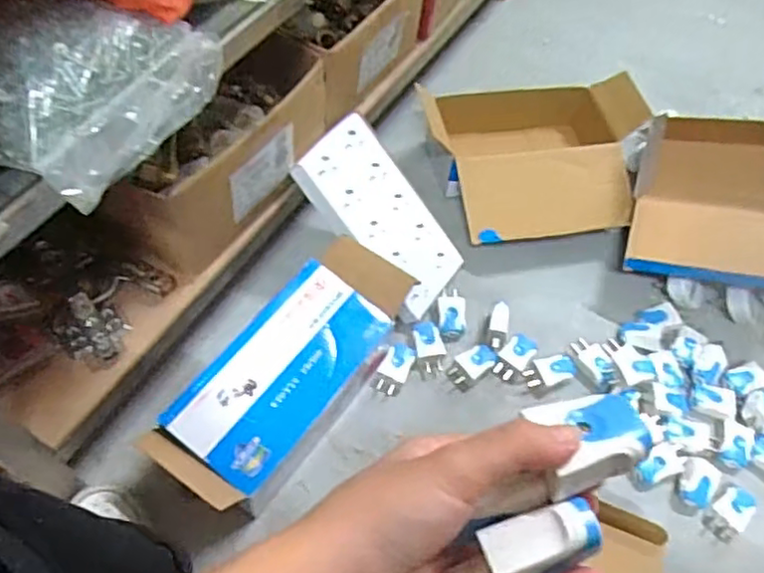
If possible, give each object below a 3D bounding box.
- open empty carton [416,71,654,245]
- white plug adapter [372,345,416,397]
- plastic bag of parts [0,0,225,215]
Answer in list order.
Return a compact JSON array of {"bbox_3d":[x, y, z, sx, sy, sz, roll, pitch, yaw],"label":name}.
[{"bbox_3d":[0.189,-0.164,0.814,0.274,0.092,0.225,-5,58,-9],"label":"open empty carton"},{"bbox_3d":[0.014,0.085,0.678,0.029,0.015,0.056,27,58,11],"label":"white plug adapter"},{"bbox_3d":[-0.185,-0.127,0.400,0.111,0.060,0.163,20,57,7],"label":"plastic bag of parts"}]

